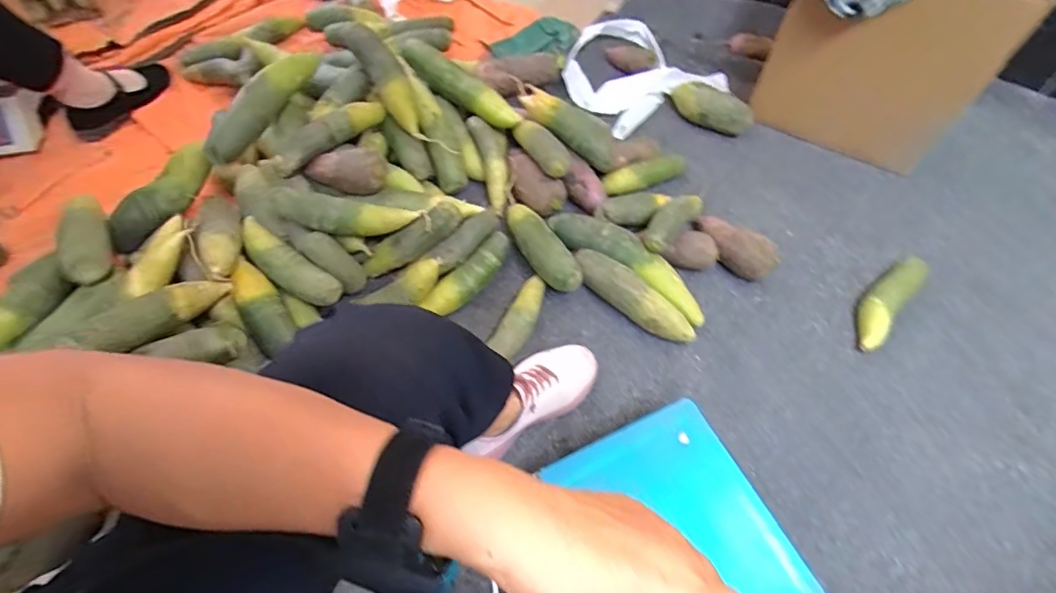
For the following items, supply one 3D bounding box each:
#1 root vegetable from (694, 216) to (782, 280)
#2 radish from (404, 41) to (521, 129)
[{"bbox_3d":[0.345,-0.083,0.868,0.054,0.070,0.153,-39,66,-22],"label":"root vegetable"},{"bbox_3d":[-0.123,-0.393,0.958,0.251,0.054,0.049,35,62,0],"label":"radish"}]

